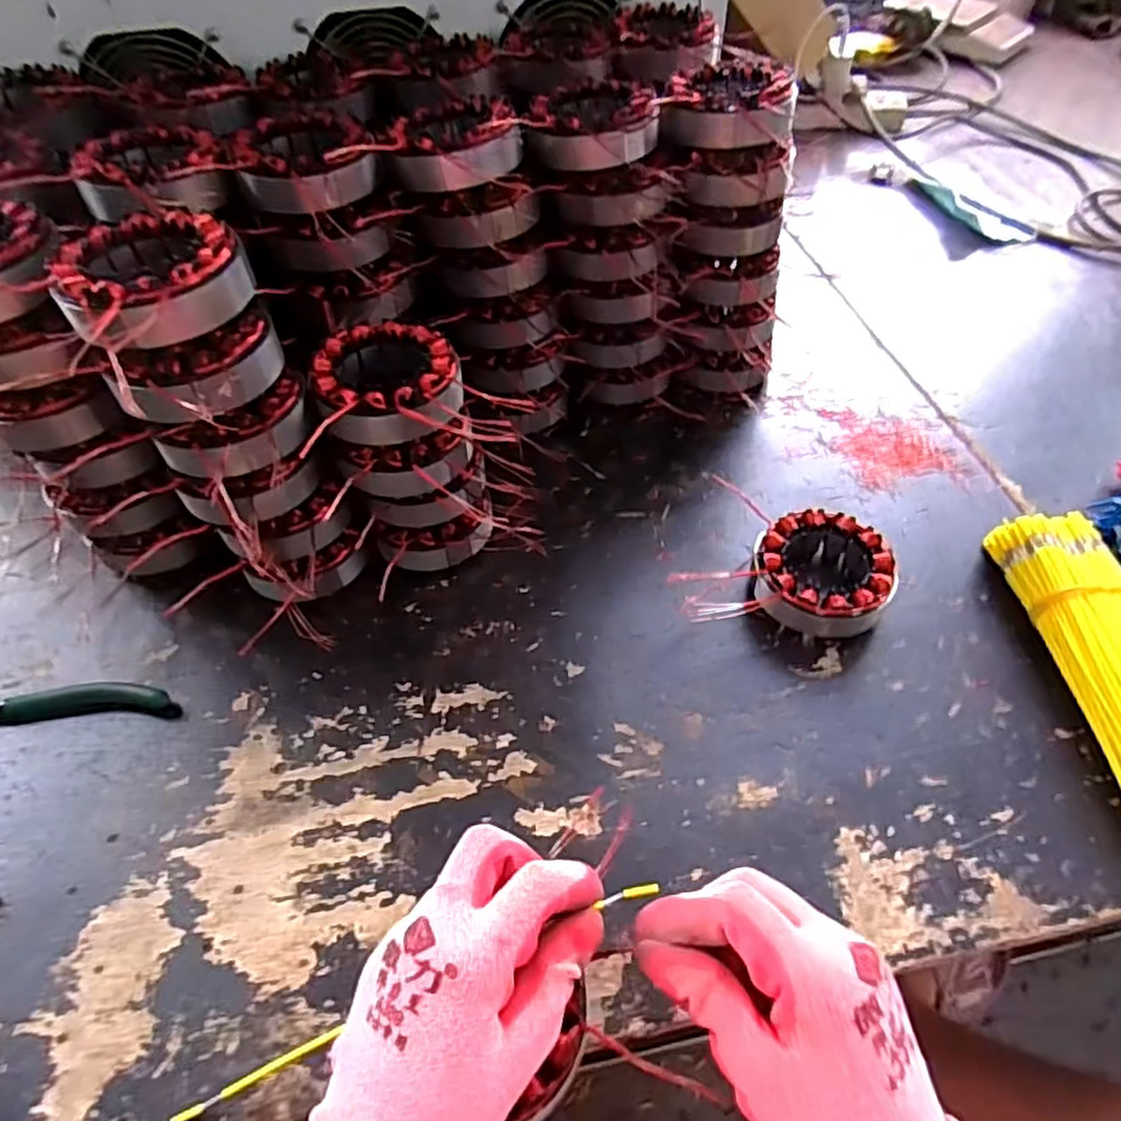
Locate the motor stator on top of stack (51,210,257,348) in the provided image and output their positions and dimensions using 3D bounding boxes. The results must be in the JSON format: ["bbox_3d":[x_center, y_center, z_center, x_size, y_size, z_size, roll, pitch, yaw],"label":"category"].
[{"bbox_3d":[-0.204,-0.139,0.348,0.080,0.035,0.083,36,60,26],"label":"motor stator on top of stack"}]

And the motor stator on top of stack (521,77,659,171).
[{"bbox_3d":[0.025,-0.295,0.468,0.081,0.030,0.078,13,53,12],"label":"motor stator on top of stack"}]

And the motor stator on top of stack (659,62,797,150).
[{"bbox_3d":[0.119,-0.309,0.473,0.078,0.031,0.080,29,58,22],"label":"motor stator on top of stack"}]

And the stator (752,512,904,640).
[{"bbox_3d":[0.172,0.010,0.463,0.086,0.036,0.085,-33,58,-22],"label":"stator"}]

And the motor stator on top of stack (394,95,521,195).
[{"bbox_3d":[-0.069,-0.273,0.453,0.086,0.033,0.082,-8,52,-5],"label":"motor stator on top of stack"}]

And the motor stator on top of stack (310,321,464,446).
[{"bbox_3d":[-0.102,-0.104,0.420,0.085,0.037,0.089,-15,53,-10],"label":"motor stator on top of stack"}]

